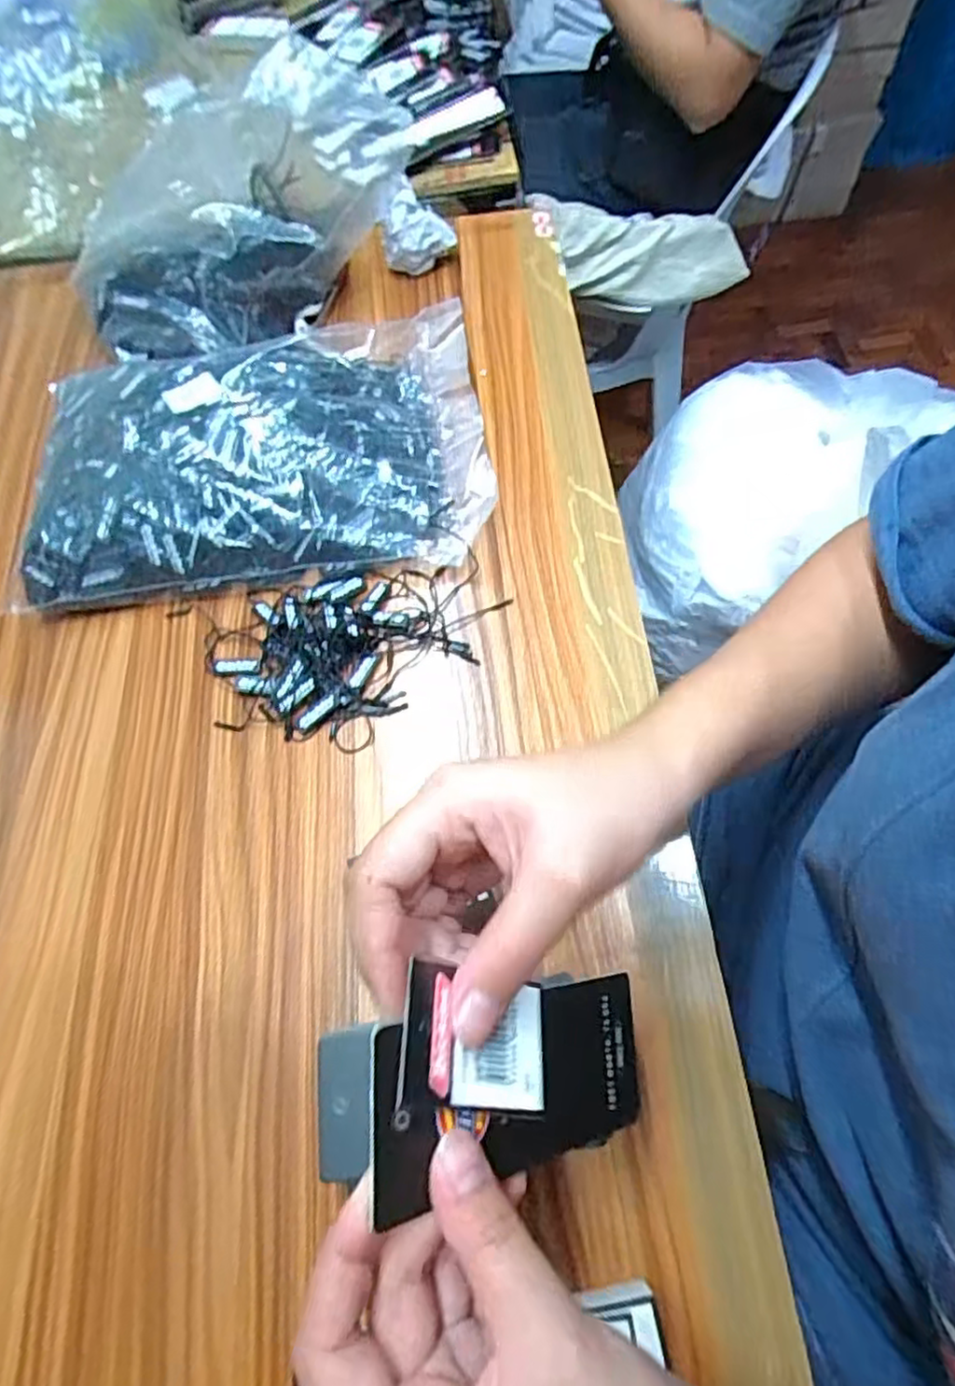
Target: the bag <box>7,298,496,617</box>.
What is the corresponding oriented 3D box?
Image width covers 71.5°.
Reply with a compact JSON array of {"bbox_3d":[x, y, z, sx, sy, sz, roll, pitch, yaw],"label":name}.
[{"bbox_3d":[-0.132,-0.151,0.407,0.267,0.055,0.172,-8,65,-1],"label":"bag"}]

